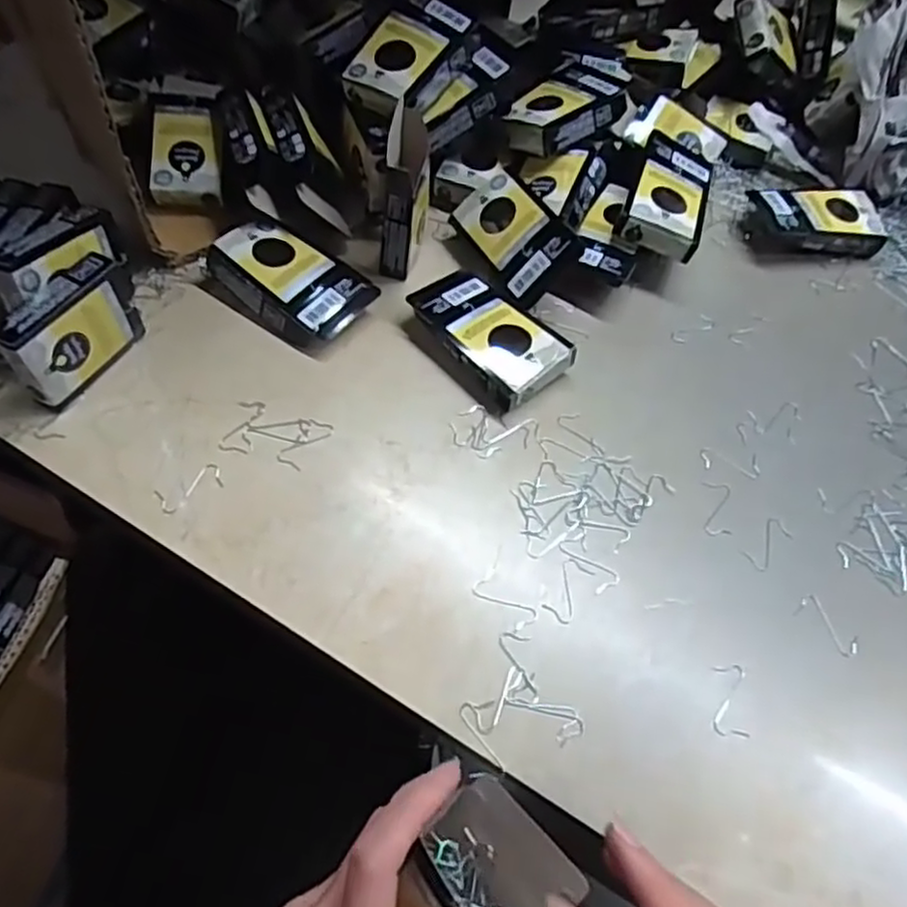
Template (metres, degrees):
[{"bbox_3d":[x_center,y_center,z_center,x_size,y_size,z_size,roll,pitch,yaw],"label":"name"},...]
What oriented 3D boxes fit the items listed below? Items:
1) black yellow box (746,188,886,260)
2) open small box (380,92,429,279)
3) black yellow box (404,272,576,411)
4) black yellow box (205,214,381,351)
[{"bbox_3d":[0.270,-0.172,0.529,0.090,0.026,0.054,-5,59,-9],"label":"black yellow box"},{"bbox_3d":[-0.029,-0.166,0.452,0.022,0.092,0.066,12,58,2],"label":"open small box"},{"bbox_3d":[0.020,-0.074,0.445,0.056,0.024,0.099,-35,68,-23],"label":"black yellow box"},{"bbox_3d":[-0.104,-0.109,0.448,0.096,0.029,0.058,33,61,14],"label":"black yellow box"}]

